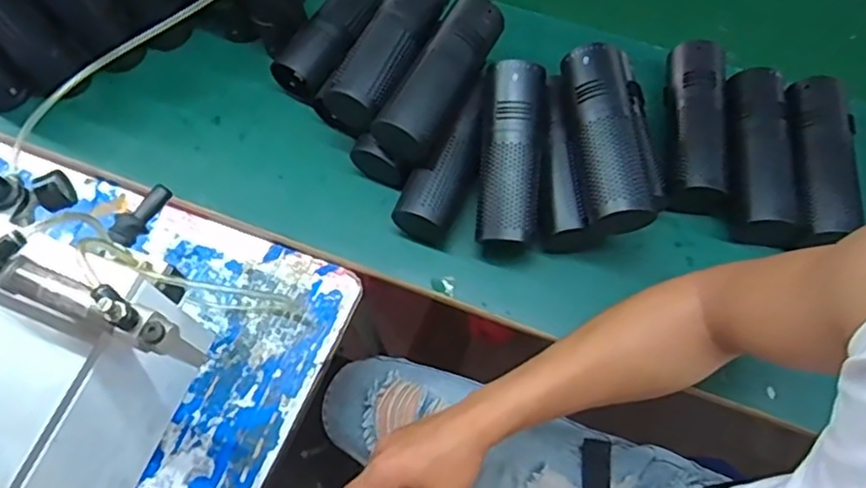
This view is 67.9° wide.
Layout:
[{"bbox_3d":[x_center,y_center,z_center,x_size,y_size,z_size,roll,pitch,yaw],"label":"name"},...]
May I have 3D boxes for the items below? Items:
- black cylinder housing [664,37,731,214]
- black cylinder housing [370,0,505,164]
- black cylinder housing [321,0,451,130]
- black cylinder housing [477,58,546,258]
[{"bbox_3d":[0.250,-0.113,0.616,0.056,0.048,0.169,8,67,5],"label":"black cylinder housing"},{"bbox_3d":[0.007,-0.153,0.587,0.058,0.051,0.157,24,69,12],"label":"black cylinder housing"},{"bbox_3d":[-0.041,-0.187,0.604,0.061,0.053,0.167,24,69,12],"label":"black cylinder housing"},{"bbox_3d":[0.073,-0.076,0.587,0.054,0.056,0.168,5,89,4],"label":"black cylinder housing"}]

